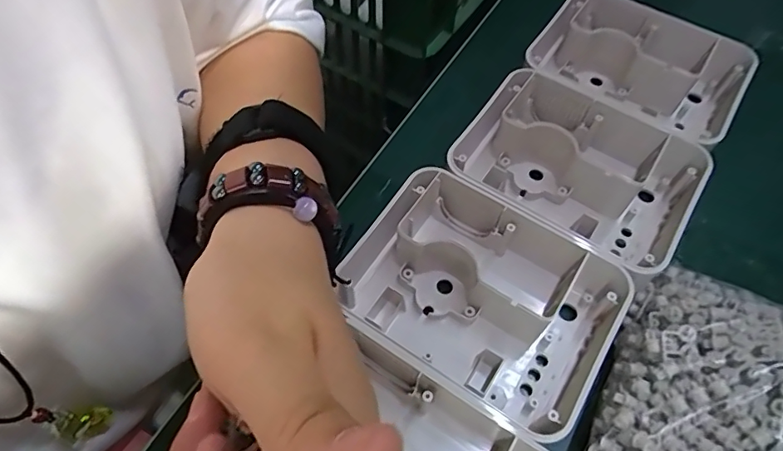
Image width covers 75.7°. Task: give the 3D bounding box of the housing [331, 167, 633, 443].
[{"bbox_3d":[0.043,0.039,0.267,0.140,0.047,0.098,31,64,15],"label":"housing"}]

